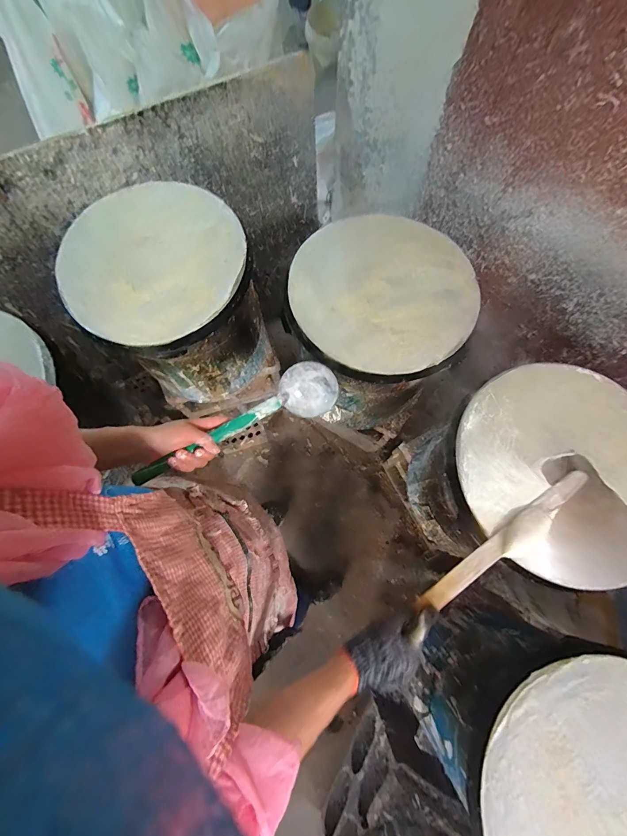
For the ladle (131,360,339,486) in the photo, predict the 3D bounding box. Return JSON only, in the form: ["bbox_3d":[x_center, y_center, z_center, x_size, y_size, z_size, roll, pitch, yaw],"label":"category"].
[{"bbox_3d":[-0.107,0.013,0.531,0.325,0.070,0.075,-29,76,-18],"label":"ladle"}]

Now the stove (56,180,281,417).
[{"bbox_3d":[-0.324,-0.276,0.879,0.354,0.378,0.383,-22,76,-5],"label":"stove"}]

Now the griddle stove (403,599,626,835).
[{"bbox_3d":[0.422,0.601,0.635,0.392,0.377,0.397,-44,79,-10],"label":"griddle stove"}]

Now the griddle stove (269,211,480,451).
[{"bbox_3d":[0.142,-0.197,0.872,0.386,0.399,0.401,34,78,9],"label":"griddle stove"}]

